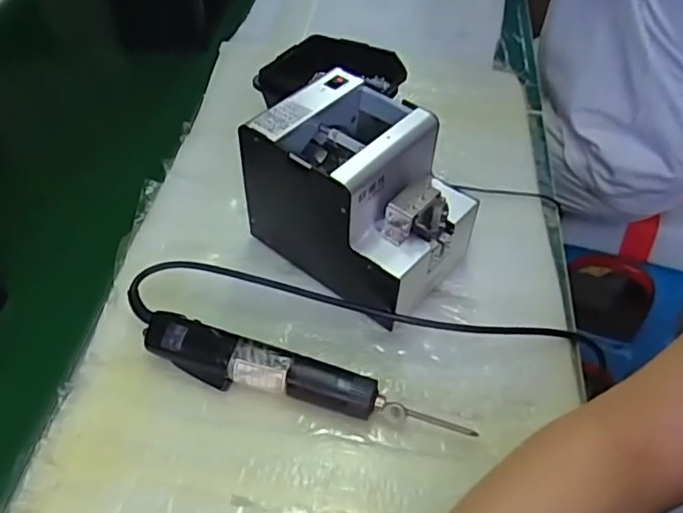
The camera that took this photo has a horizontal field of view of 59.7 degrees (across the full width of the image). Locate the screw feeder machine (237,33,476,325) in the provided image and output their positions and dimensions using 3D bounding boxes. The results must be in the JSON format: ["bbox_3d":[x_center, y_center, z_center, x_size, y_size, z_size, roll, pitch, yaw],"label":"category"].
[{"bbox_3d":[0.021,-0.055,0.548,0.172,0.153,0.131,36,57,27],"label":"screw feeder machine"}]

